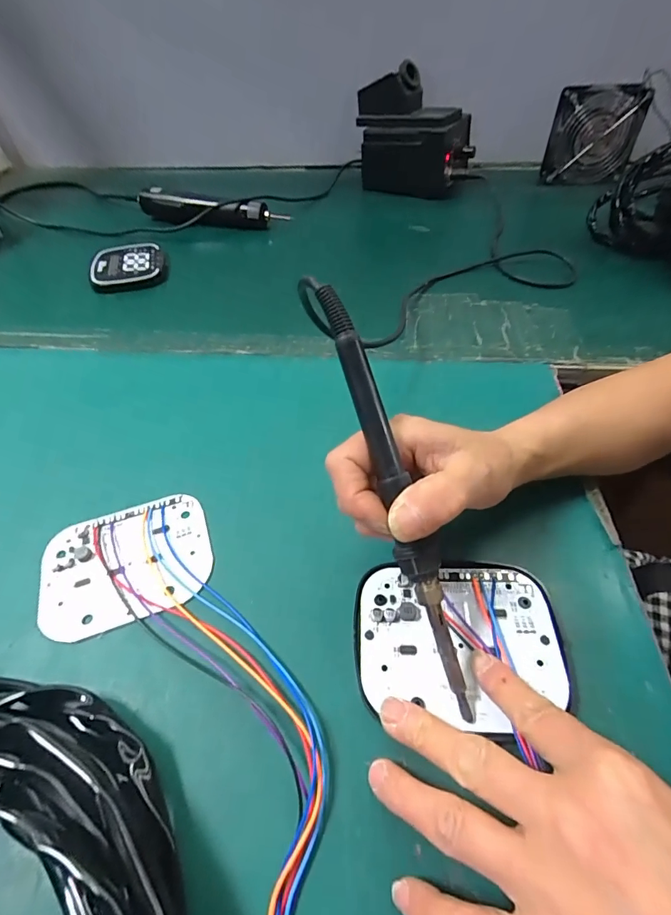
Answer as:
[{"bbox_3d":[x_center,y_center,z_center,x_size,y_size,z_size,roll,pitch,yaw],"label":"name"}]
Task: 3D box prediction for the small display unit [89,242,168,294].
[{"bbox_3d":[-0.261,-0.242,0.540,0.089,0.012,0.107,-17,51,-11],"label":"small display unit"}]

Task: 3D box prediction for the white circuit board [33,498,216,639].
[{"bbox_3d":[-0.134,0.066,0.275,0.102,0.004,0.082,-18,51,-12],"label":"white circuit board"}]

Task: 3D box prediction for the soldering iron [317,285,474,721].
[{"bbox_3d":[0.031,0.022,0.206,0.018,0.017,0.213,-17,89,-11],"label":"soldering iron"}]

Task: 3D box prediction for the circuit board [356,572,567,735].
[{"bbox_3d":[0.066,0.098,0.232,0.103,0.006,0.080,1,50,4],"label":"circuit board"}]

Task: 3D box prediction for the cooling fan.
[{"bbox_3d":[0.388,-0.486,0.650,0.118,0.114,0.040,-5,50,-1],"label":"cooling fan"}]

